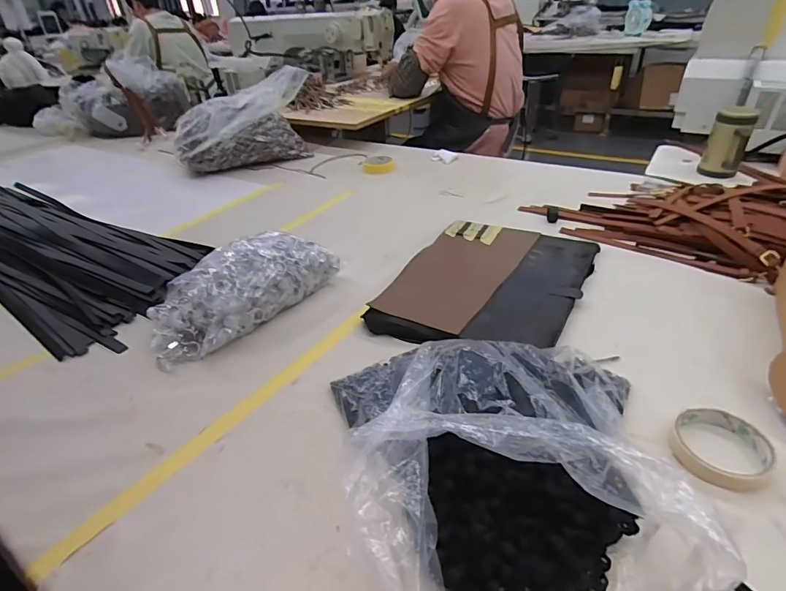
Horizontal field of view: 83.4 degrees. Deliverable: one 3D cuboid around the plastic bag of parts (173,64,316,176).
[{"bbox_3d":[-0.425,-0.512,1.295,0.406,0.194,0.307,-14,35,-14],"label":"plastic bag of parts"}]

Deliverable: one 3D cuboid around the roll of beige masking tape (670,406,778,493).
[{"bbox_3d":[0.323,0.149,0.433,0.083,0.018,0.087,-3,34,2],"label":"roll of beige masking tape"}]

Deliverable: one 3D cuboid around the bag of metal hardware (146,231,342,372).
[{"bbox_3d":[-0.213,-0.015,0.654,0.291,0.097,0.121,-25,39,-28],"label":"bag of metal hardware"}]

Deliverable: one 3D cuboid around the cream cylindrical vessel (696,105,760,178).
[{"bbox_3d":[0.821,-0.377,1.080,0.084,0.149,0.069,21,42,32],"label":"cream cylindrical vessel"}]

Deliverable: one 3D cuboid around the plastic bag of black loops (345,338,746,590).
[{"bbox_3d":[0.107,0.138,0.399,0.288,0.107,0.320,-5,34,-1],"label":"plastic bag of black loops"}]

